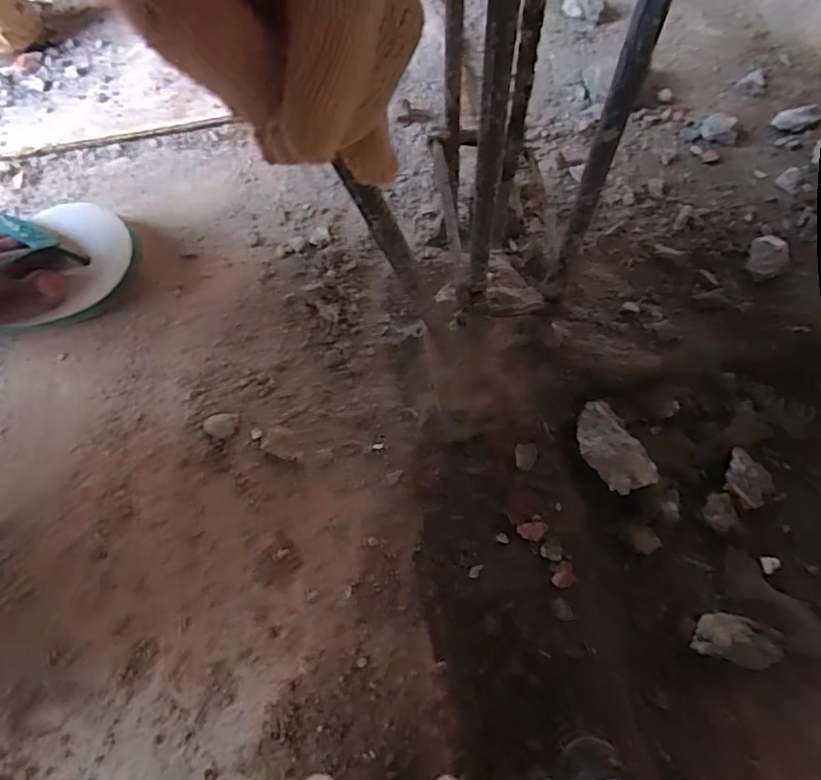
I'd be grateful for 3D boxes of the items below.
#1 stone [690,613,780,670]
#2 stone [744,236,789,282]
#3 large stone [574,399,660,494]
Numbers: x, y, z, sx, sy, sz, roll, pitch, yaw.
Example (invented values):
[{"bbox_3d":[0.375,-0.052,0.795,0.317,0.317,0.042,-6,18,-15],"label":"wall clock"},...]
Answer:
[{"bbox_3d":[0.235,0.178,0.402,0.056,0.049,0.032,14,70,7],"label":"stone"},{"bbox_3d":[0.311,-0.115,0.501,0.035,0.024,0.034,-1,69,2],"label":"stone"},{"bbox_3d":[0.158,0.048,0.457,0.045,0.031,0.075,-28,71,-8],"label":"large stone"}]

